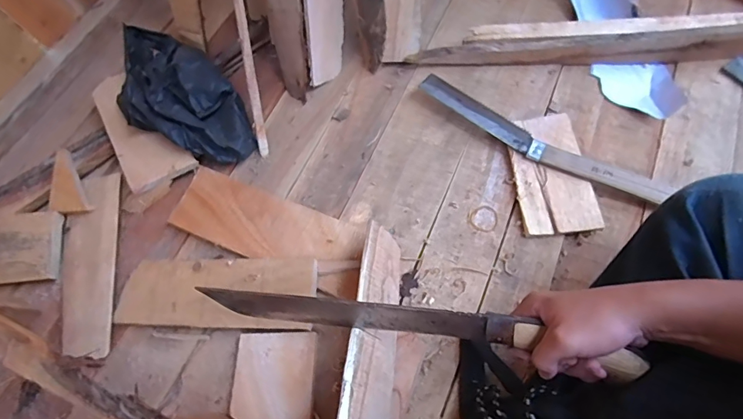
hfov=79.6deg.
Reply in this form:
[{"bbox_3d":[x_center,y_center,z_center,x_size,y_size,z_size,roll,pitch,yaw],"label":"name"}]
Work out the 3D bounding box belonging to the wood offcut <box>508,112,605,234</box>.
[{"bbox_3d":[0.242,-0.051,0.613,0.097,0.018,0.177,-7,64,0],"label":"wood offcut"}]

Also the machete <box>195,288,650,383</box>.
[{"bbox_3d":[0.025,0.110,0.431,0.416,0.035,0.031,3,64,18],"label":"machete"}]

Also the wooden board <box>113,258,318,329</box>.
[{"bbox_3d":[-0.197,0.104,0.561,0.253,0.017,0.085,-1,72,8],"label":"wooden board"}]

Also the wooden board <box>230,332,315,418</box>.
[{"bbox_3d":[-0.115,0.205,0.515,0.094,0.017,0.121,-2,64,2],"label":"wooden board"}]

